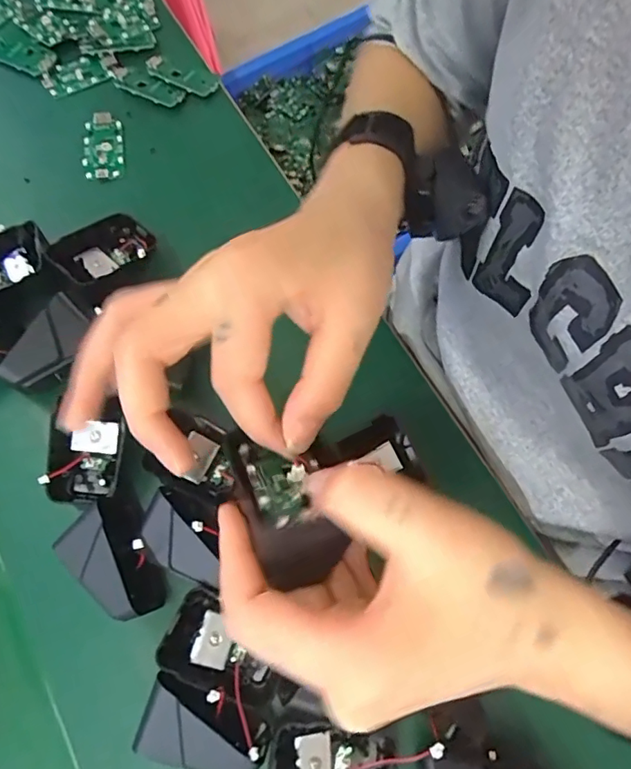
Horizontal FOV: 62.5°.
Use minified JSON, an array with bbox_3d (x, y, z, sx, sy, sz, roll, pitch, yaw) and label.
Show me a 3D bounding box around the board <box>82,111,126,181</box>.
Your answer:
[{"bbox_3d":[-0.174,-0.195,0.424,0.032,0.006,0.067,-10,72,-3],"label":"board"}]

